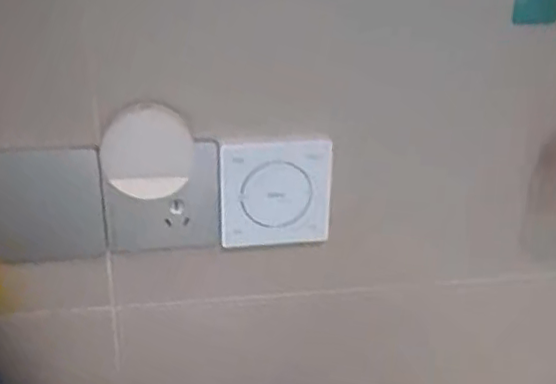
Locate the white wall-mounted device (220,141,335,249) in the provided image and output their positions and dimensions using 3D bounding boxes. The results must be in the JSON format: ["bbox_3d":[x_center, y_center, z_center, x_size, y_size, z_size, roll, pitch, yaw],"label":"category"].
[{"bbox_3d":[0.000,0.002,0.498,0.094,0.084,0.018,-6,25,-21],"label":"white wall-mounted device"}]

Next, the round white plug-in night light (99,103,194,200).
[{"bbox_3d":[-0.095,-0.031,0.455,0.063,0.061,0.034,-3,24,-14],"label":"round white plug-in night light"}]

